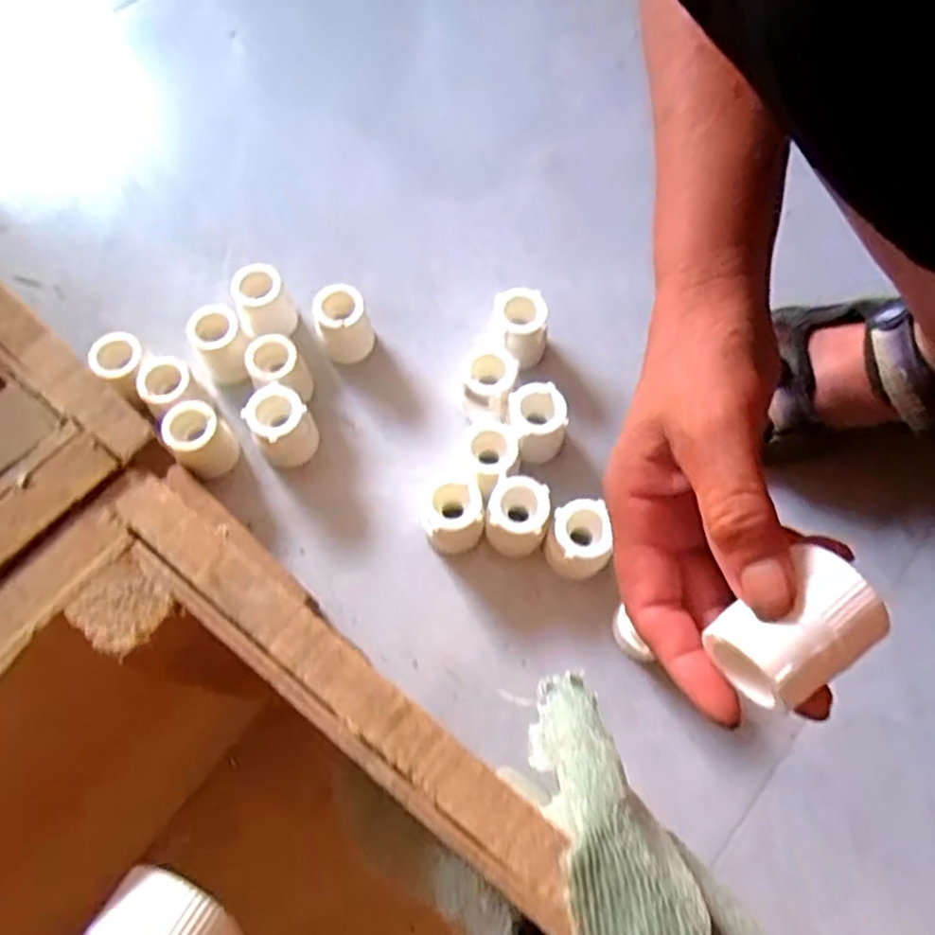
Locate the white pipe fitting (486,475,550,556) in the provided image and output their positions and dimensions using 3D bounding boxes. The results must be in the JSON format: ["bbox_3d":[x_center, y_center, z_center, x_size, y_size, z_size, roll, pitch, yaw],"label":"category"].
[{"bbox_3d":[0.031,0.032,0.452,0.035,0.050,0.035,6,67,2],"label":"white pipe fitting"}]

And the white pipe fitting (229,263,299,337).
[{"bbox_3d":[-0.145,-0.116,0.508,0.037,0.044,0.041,-20,68,-9],"label":"white pipe fitting"}]

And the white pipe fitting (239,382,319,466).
[{"bbox_3d":[-0.123,-0.027,0.473,0.038,0.047,0.034,-37,72,-15],"label":"white pipe fitting"}]

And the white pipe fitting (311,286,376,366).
[{"bbox_3d":[-0.087,-0.099,0.504,0.038,0.051,0.039,0,67,0],"label":"white pipe fitting"}]

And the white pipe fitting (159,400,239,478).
[{"bbox_3d":[-0.174,-0.017,0.469,0.031,0.049,0.036,39,72,15],"label":"white pipe fitting"}]

